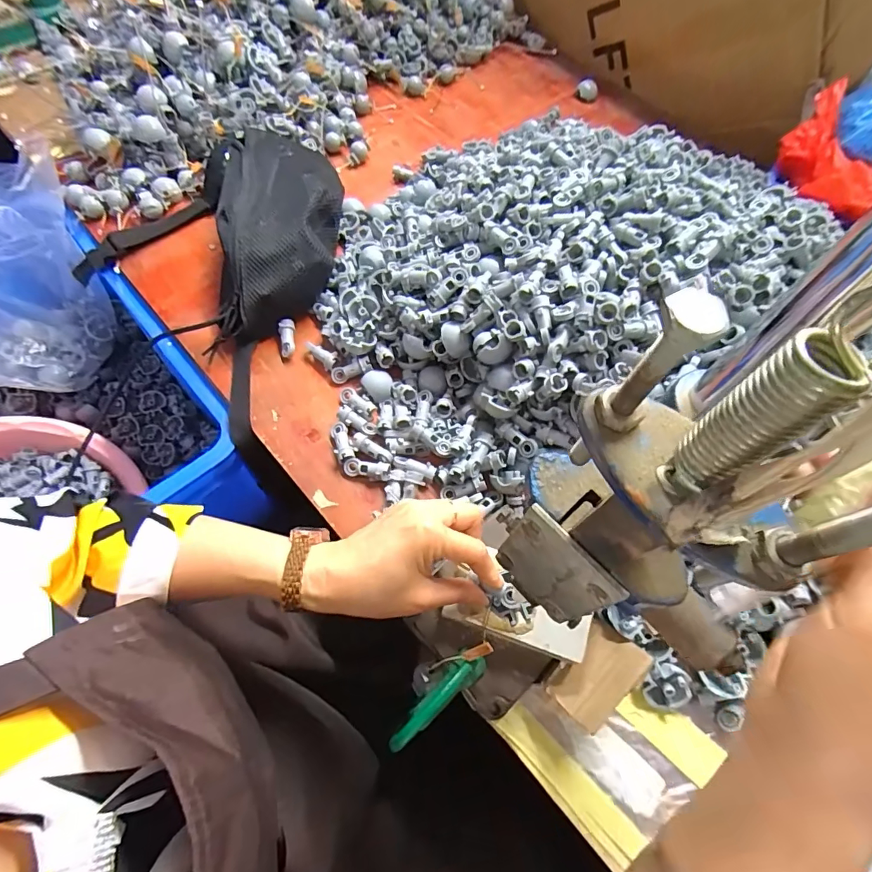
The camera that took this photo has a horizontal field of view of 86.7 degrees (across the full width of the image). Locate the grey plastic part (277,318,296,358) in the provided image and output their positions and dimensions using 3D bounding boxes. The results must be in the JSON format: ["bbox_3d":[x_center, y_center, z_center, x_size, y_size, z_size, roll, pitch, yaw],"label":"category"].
[{"bbox_3d":[-0.163,-0.107,0.508,0.016,0.018,0.044,-7,63,-7],"label":"grey plastic part"}]

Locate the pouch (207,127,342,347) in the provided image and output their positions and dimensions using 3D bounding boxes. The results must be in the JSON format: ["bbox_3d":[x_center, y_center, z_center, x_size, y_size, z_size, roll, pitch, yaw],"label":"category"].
[{"bbox_3d":[-0.196,-0.267,0.555,0.154,0.083,0.307,-16,64,-11],"label":"pouch"}]

